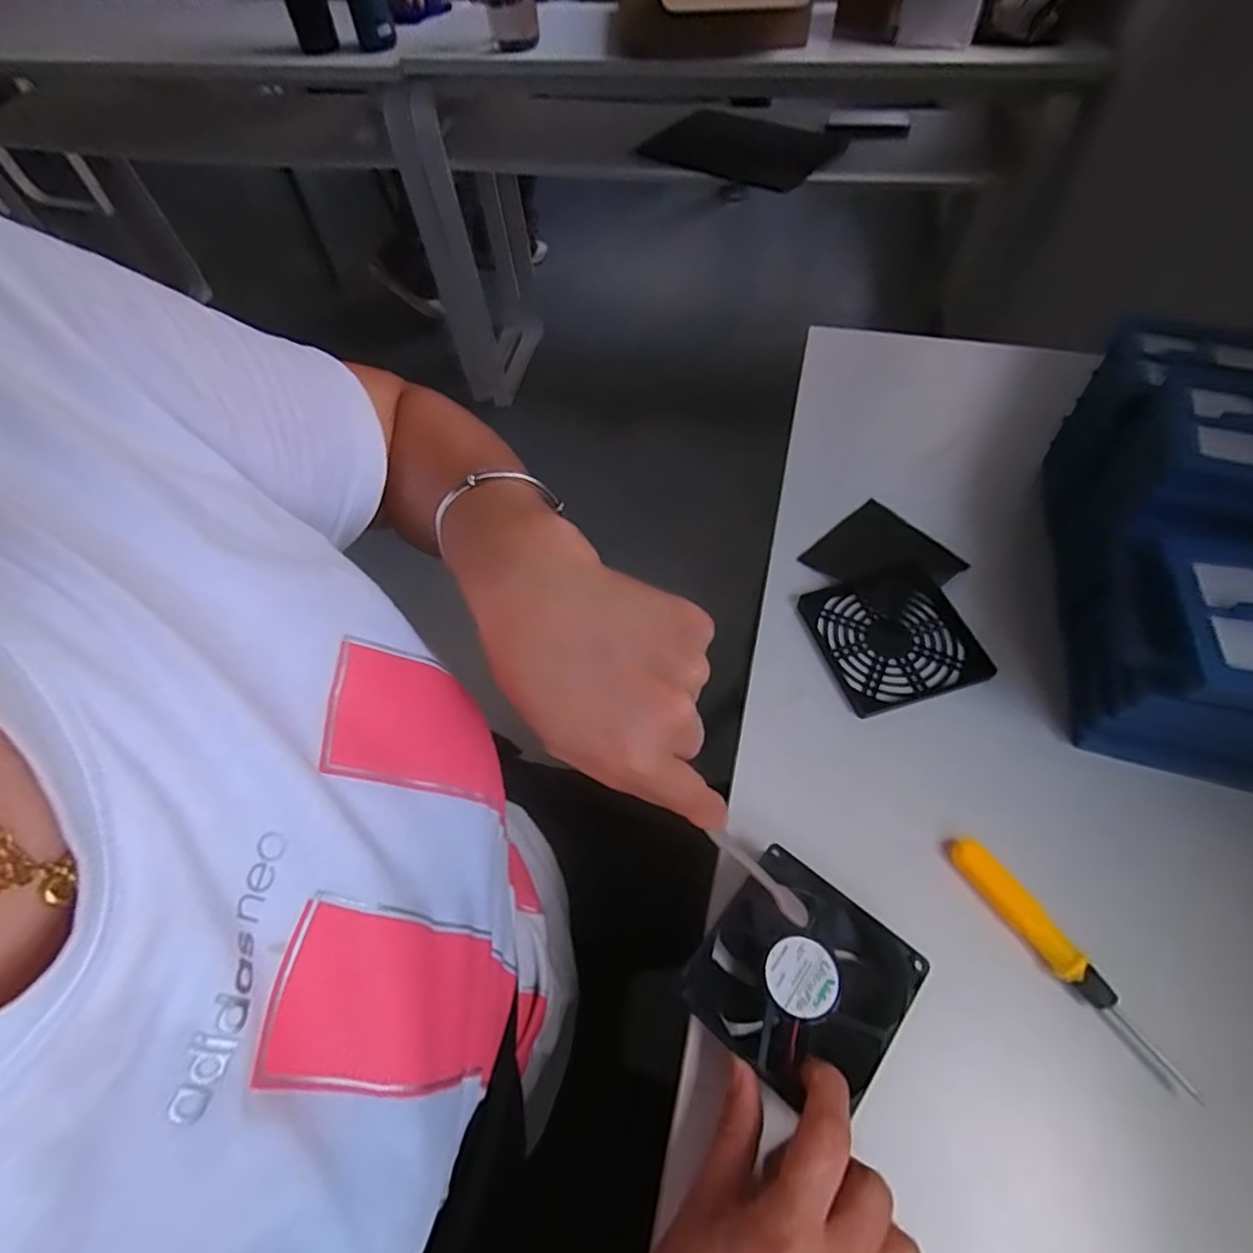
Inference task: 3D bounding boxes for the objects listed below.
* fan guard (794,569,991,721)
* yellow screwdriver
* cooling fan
[{"bbox_3d":[0.183,0.006,0.427,0.096,0.010,0.099,-14,59,-7],"label":"fan guard"},{"bbox_3d":[0.222,0.169,0.316,0.015,0.015,0.133,-29,61,-15],"label":"yellow screwdriver"},{"bbox_3d":[0.086,0.178,0.313,0.090,0.028,0.091,36,66,22],"label":"cooling fan"}]

